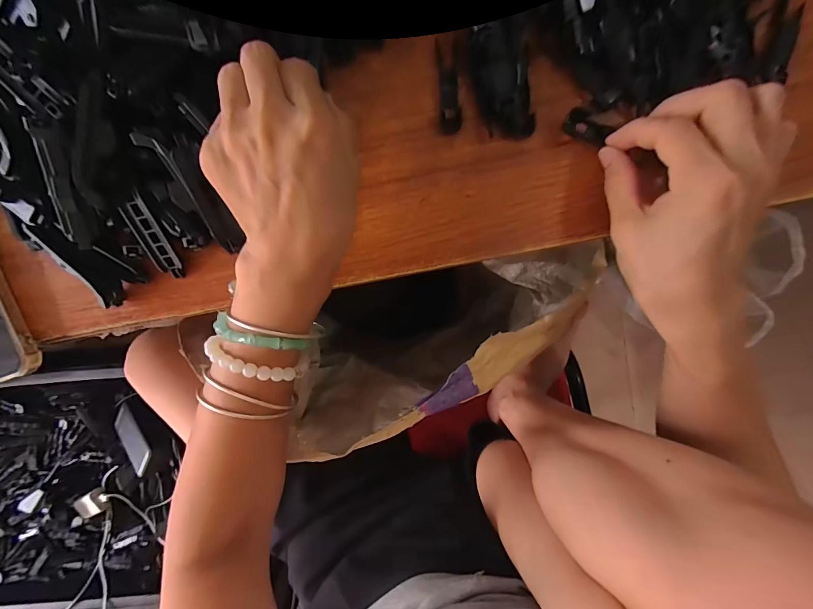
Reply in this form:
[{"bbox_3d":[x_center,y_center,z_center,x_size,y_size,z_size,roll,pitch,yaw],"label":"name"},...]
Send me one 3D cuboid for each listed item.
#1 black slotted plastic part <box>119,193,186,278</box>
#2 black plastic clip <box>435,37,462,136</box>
[{"bbox_3d":[-0.168,-0.042,0.242,0.018,0.004,0.056,-12,122,4],"label":"black slotted plastic part"},{"bbox_3d":[0.028,-0.140,0.234,0.013,0.004,0.054,-5,96,3],"label":"black plastic clip"}]

